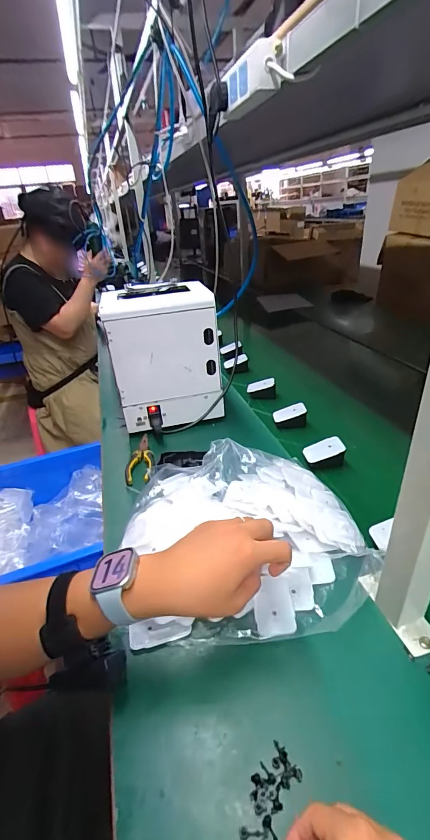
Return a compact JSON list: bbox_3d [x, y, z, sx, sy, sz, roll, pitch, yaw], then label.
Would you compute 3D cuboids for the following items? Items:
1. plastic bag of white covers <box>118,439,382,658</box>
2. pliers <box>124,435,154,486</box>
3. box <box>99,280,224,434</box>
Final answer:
[{"bbox_3d":[0.038,0.142,0.508,0.311,0.078,0.276,-5,31,-1],"label":"plastic bag of white covers"},{"bbox_3d":[-0.143,0.072,0.703,0.053,0.023,0.158,-10,31,-9],"label":"pliers"},{"bbox_3d":[-0.102,-0.138,0.794,0.213,0.261,0.153,-7,31,-3],"label":"box"}]

